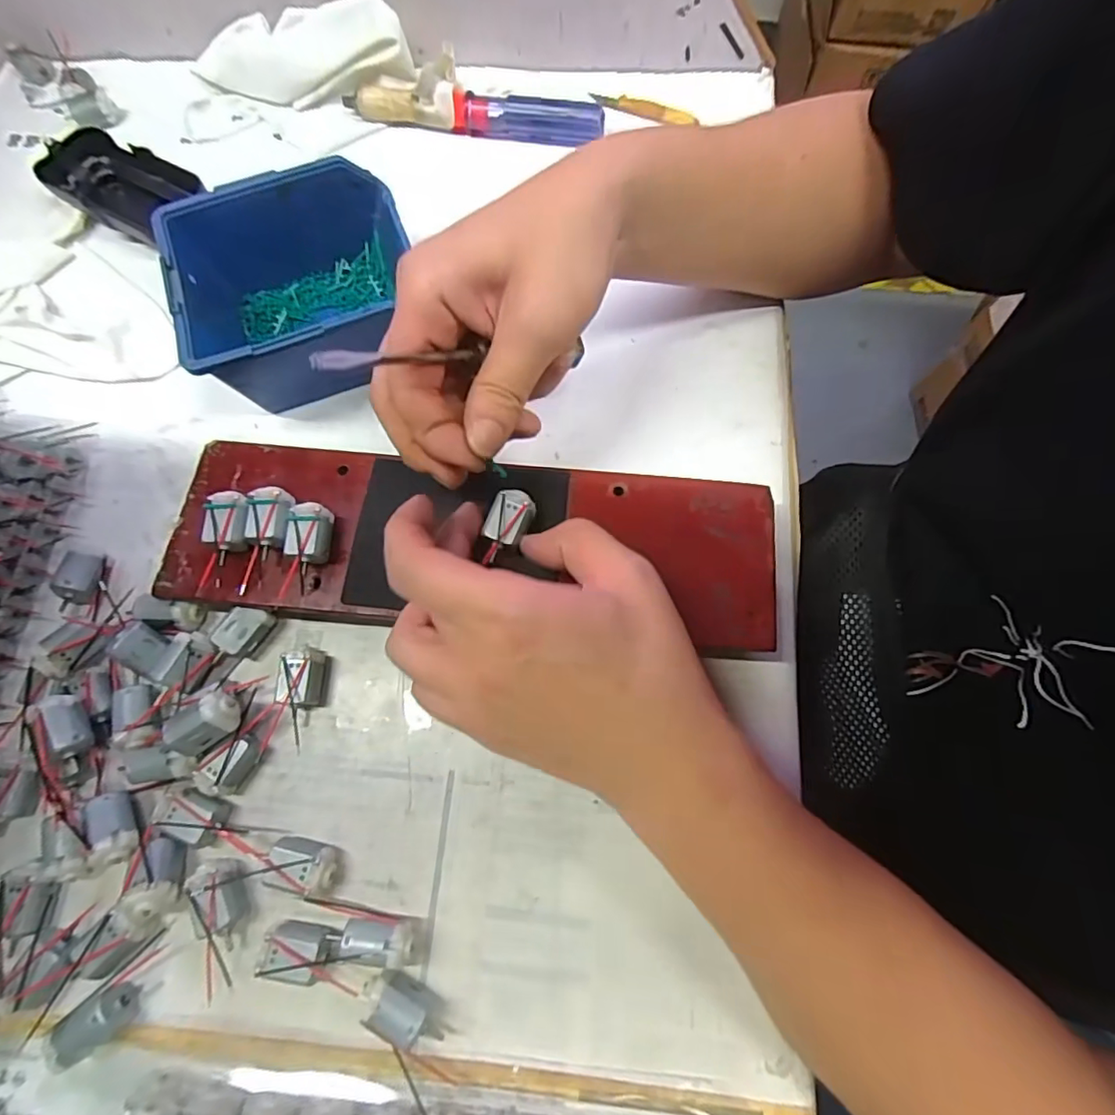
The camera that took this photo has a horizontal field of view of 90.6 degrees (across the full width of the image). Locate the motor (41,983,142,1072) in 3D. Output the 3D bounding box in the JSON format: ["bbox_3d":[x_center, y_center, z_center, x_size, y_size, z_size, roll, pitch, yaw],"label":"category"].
[{"bbox_3d":[-0.184,0.185,0.220,0.026,0.018,0.016,-40,76,-12],"label":"motor"}]

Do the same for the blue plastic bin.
[{"bbox_3d":[-0.139,-0.146,0.309,0.118,0.061,0.109,-20,72,-6],"label":"blue plastic bin"}]

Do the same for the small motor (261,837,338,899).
[{"bbox_3d":[-0.110,0.134,0.239,0.027,0.018,0.018,7,72,3],"label":"small motor"}]

